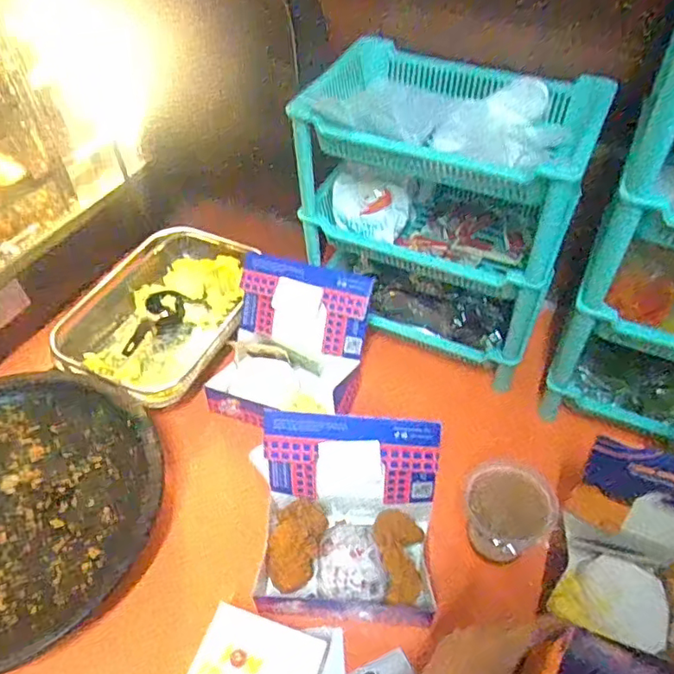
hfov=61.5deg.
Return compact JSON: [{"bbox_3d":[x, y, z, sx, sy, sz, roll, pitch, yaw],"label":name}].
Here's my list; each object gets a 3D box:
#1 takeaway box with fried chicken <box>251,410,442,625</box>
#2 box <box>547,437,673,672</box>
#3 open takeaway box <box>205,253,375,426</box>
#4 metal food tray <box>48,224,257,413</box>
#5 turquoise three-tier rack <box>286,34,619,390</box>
[{"bbox_3d":[0.001,0.177,0.569,0.197,0.150,0.164,2,48,3],"label":"takeaway box with fried chicken"},{"bbox_3d":[0.316,0.216,0.535,0.186,0.139,0.140,18,51,17],"label":"box"},{"bbox_3d":[-0.057,0.011,0.725,0.174,0.134,0.176,13,49,13],"label":"open takeaway box"},{"bbox_3d":[-0.246,-0.034,0.829,0.231,0.058,0.310,12,49,13],"label":"metal food tray"},{"bbox_3d":[0.133,-0.162,0.720,0.302,0.312,0.210,19,51,18],"label":"turquoise three-tier rack"}]

